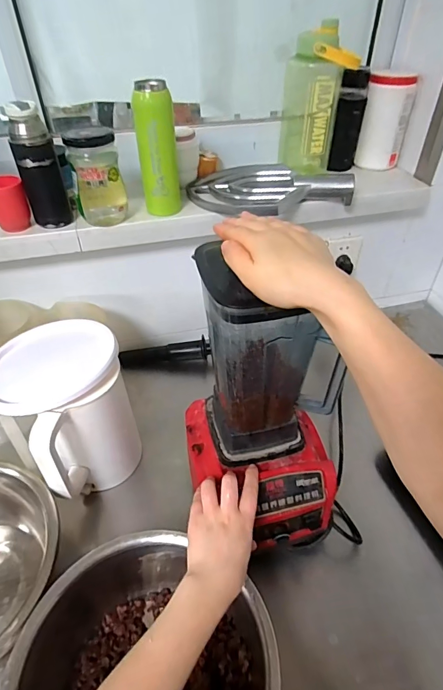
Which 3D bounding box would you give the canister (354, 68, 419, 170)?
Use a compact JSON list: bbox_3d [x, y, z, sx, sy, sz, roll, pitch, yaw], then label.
[{"bbox_3d":[0.378,-0.517,0.900,0.101,0.179,0.121,16,45,18],"label":"canister"}]

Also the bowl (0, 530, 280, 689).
[{"bbox_3d":[-0.085,0.394,0.476,0.296,0.145,0.273,13,44,15],"label":"bowl"}]

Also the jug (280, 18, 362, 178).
[{"bbox_3d":[0.198,-0.496,0.830,0.126,0.261,0.089,-1,42,0],"label":"jug"}]

